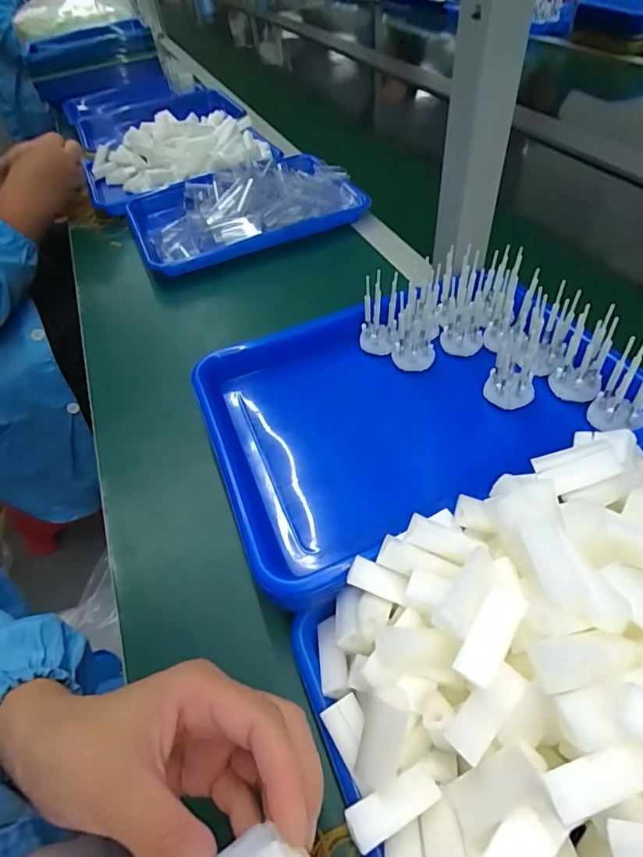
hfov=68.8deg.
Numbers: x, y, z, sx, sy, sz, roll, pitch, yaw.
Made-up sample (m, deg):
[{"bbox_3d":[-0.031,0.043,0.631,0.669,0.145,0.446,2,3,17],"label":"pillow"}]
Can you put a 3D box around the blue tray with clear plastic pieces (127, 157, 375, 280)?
[{"bbox_3d":[-0.124,-0.351,0.730,0.341,0.054,0.243,-19,50,-11],"label":"blue tray with clear plastic pieces"}]

